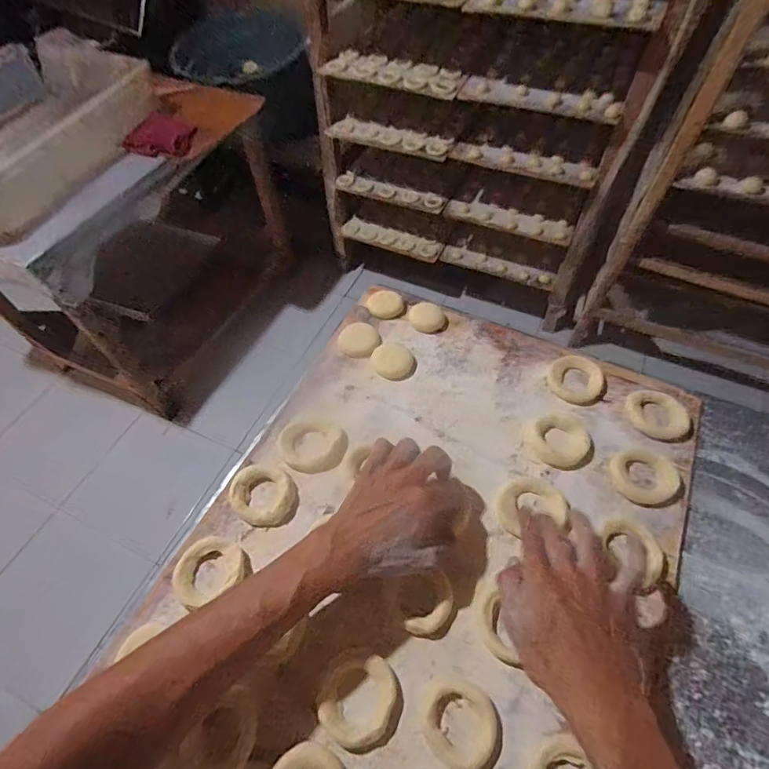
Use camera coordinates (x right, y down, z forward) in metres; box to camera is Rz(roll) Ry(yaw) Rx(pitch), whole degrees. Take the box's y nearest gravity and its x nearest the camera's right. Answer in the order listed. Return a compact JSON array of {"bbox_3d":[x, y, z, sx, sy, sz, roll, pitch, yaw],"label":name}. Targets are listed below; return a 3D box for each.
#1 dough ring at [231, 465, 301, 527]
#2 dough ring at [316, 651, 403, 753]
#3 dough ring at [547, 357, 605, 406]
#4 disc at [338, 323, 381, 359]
[{"bbox_3d":[-0.122,0.112,0.445,0.067,0.012,0.058,17,58,13],"label":"dough ring"},{"bbox_3d":[-0.019,0.253,0.353,0.062,0.014,0.062,-1,56,2],"label":"dough ring"},{"bbox_3d":[0.223,-0.005,0.509,0.061,0.012,0.059,-1,56,2],"label":"dough ring"},{"bbox_3d":[-0.031,-0.056,0.555,0.047,0.007,0.052,34,64,22],"label":"disc"}]

